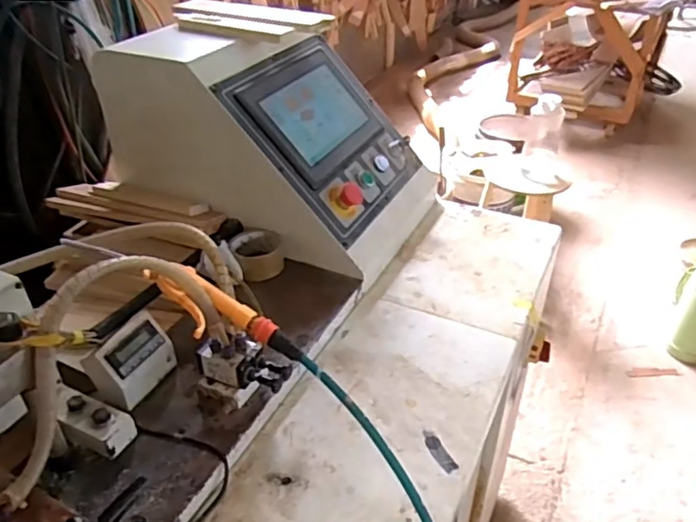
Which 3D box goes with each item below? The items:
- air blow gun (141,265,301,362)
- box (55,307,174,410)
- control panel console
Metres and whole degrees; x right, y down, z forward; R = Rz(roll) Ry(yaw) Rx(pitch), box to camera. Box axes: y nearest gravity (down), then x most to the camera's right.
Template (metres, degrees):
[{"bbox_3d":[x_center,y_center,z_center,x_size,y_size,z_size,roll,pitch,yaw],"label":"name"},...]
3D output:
[{"bbox_3d":[-0.139,0.066,0.651,0.193,0.046,0.087,29,39,-6],"label":"air blow gun"},{"bbox_3d":[-0.274,0.120,0.722,0.089,0.075,0.104,14,38,18],"label":"box"},{"bbox_3d":[-0.114,-0.230,1.023,0.490,0.288,0.324,14,38,18],"label":"control panel console"}]

